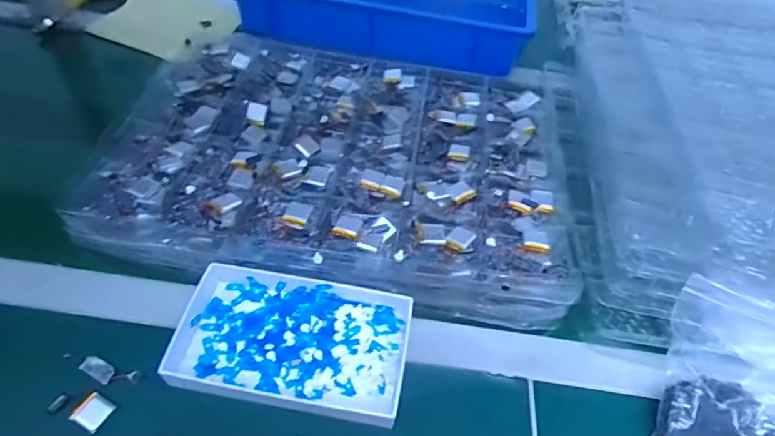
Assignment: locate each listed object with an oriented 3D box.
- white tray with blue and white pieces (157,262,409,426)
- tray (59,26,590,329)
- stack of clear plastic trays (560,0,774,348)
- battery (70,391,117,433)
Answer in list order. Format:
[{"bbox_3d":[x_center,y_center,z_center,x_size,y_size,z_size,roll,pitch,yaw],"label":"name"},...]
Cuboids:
[{"bbox_3d":[-0.073,0.098,0.381,0.177,0.033,0.106,10,48,4],"label":"white tray with blue and white pieces"},{"bbox_3d":[-0.027,-0.070,0.501,0.471,0.073,0.331,8,48,3],"label":"tray"},{"bbox_3d":[0.391,-0.073,0.497,0.359,0.094,0.438,10,48,4],"label":"stack of clear plastic trays"},{"bbox_3d":[-0.212,0.140,0.343,0.020,0.011,0.021,25,51,17],"label":"battery"}]

